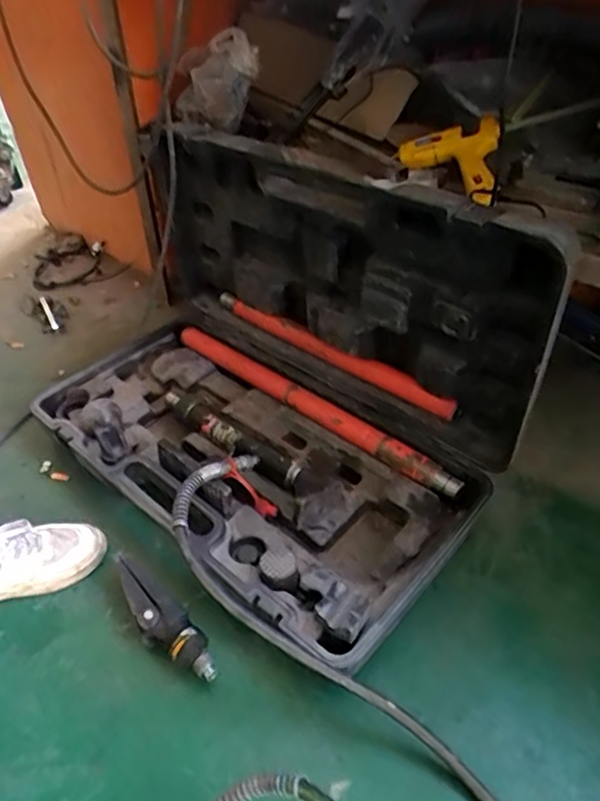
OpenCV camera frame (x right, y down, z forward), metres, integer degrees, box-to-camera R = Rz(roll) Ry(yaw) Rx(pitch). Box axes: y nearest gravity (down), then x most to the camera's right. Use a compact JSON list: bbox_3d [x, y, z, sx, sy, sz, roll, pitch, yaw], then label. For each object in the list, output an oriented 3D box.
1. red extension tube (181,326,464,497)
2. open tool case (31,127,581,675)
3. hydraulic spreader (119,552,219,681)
[{"bbox_3d":[0.001,0.001,1.019,0.628,0.048,0.047,32,53,31],"label":"red extension tube"},{"bbox_3d":[-0.090,-0.079,0.857,0.456,0.421,0.760,-33,51,-28],"label":"open tool case"},{"bbox_3d":[-0.183,0.288,0.761,0.056,0.053,0.211,-33,51,-29],"label":"hydraulic spreader"}]

